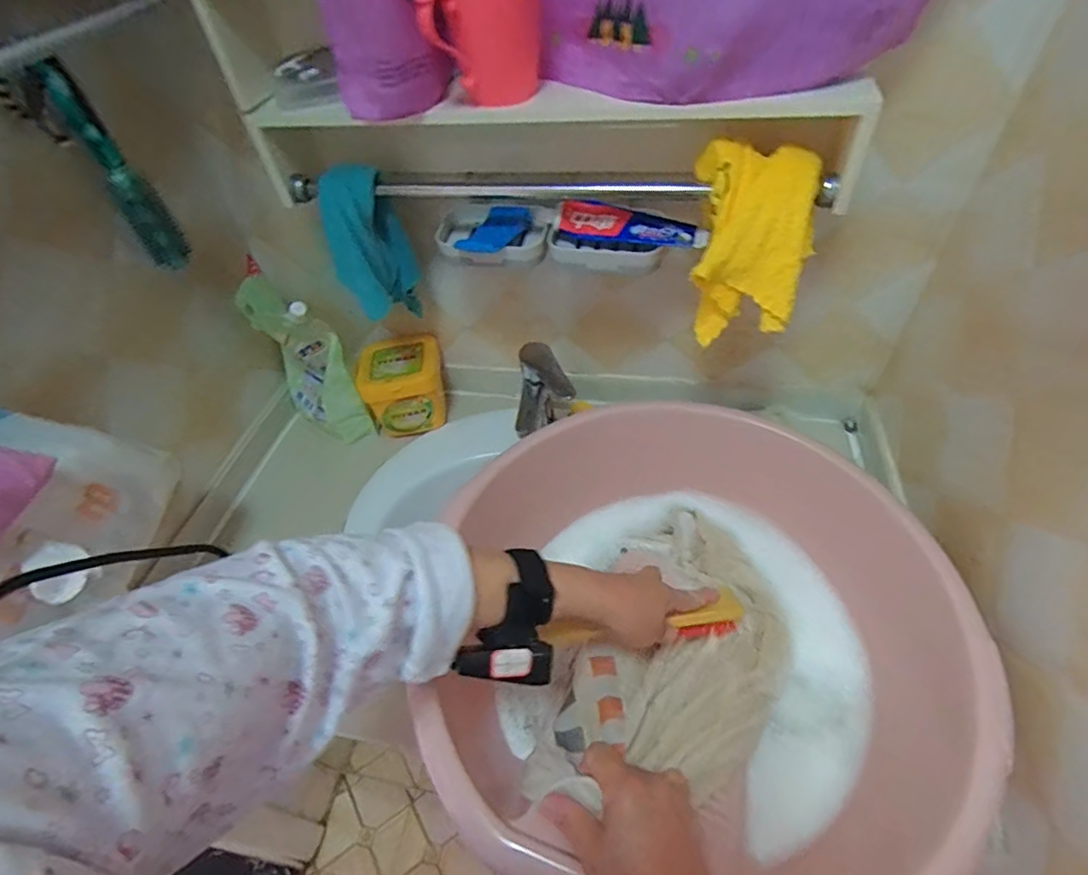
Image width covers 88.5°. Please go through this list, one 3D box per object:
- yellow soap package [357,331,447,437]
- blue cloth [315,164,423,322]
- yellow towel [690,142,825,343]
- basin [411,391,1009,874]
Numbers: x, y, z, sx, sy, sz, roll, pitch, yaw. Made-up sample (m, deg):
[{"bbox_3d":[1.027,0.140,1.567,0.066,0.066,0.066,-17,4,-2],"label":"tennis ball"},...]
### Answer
[{"bbox_3d":[-0.218,-0.080,0.881,0.124,0.105,0.111,-15,49,-7],"label":"yellow soap package"},{"bbox_3d":[-0.209,-0.223,0.674,0.081,0.188,0.078,-7,49,0],"label":"blue cloth"},{"bbox_3d":[0.199,-0.184,0.549,0.122,0.159,0.101,6,50,11],"label":"yellow towel"},{"bbox_3d":[0.133,0.179,0.534,0.470,0.141,0.430,18,53,20],"label":"basin"}]

